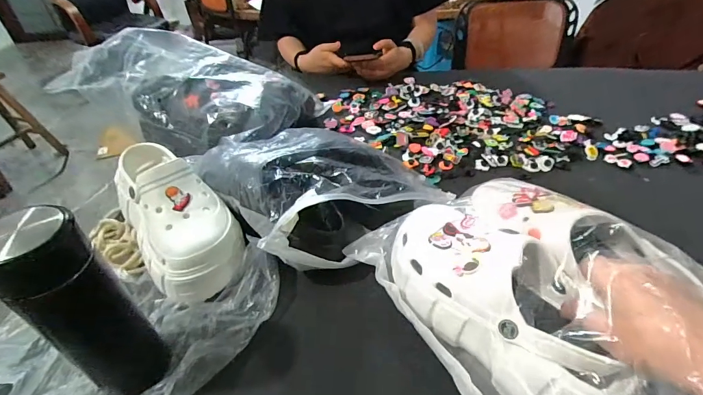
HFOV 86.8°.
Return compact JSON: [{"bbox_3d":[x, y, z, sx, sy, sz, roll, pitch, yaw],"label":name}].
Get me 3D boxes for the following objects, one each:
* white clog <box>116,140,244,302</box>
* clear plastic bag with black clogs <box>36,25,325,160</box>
[{"bbox_3d":[-0.214,0.013,0.451,0.106,0.113,0.219,-32,49,-28],"label":"white clog"},{"bbox_3d":[-0.272,-0.193,0.662,0.342,0.141,0.247,12,44,17],"label":"clear plastic bag with black clogs"}]

